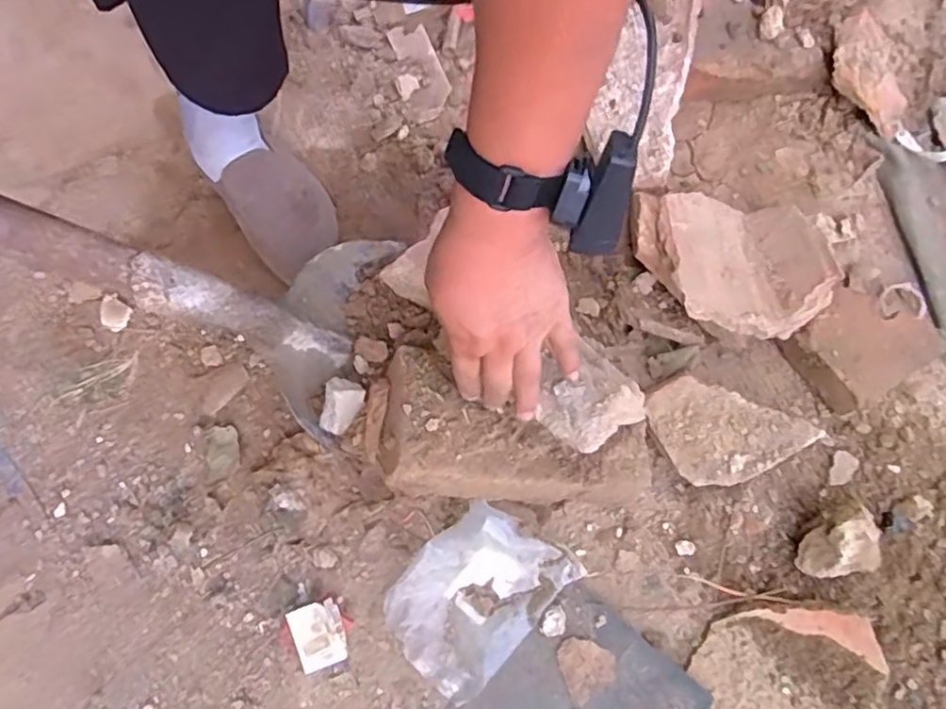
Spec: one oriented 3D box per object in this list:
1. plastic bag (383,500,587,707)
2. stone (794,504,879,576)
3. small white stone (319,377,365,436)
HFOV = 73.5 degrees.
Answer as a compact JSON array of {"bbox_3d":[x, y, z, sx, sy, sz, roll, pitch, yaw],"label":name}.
[{"bbox_3d":[0.001,0.218,0.578,0.117,0.032,0.160,43,91,5],"label":"plastic bag"},{"bbox_3d":[0.323,0.170,0.570,0.069,0.060,0.056,-14,72,-2],"label":"stone"},{"bbox_3d":[-0.114,0.046,0.547,0.027,0.041,0.045,22,74,9],"label":"small white stone"}]

